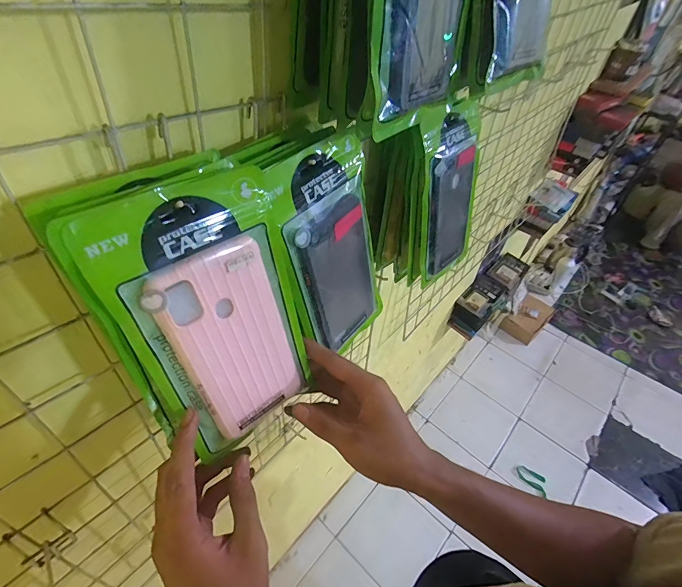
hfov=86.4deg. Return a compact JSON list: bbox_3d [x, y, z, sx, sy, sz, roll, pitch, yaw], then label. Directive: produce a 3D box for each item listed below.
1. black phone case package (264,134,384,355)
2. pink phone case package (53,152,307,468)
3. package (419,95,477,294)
[{"bbox_3d":[-0.004,-0.028,0.331,0.013,0.200,0.102,22,53,34],"label":"black phone case package"},{"bbox_3d":[-0.079,0.020,0.257,0.117,0.197,0.016,-34,40,-29],"label":"pink phone case package"},{"bbox_3d":[0.137,-0.122,0.449,0.111,0.217,0.012,-36,44,-29],"label":"package"}]

